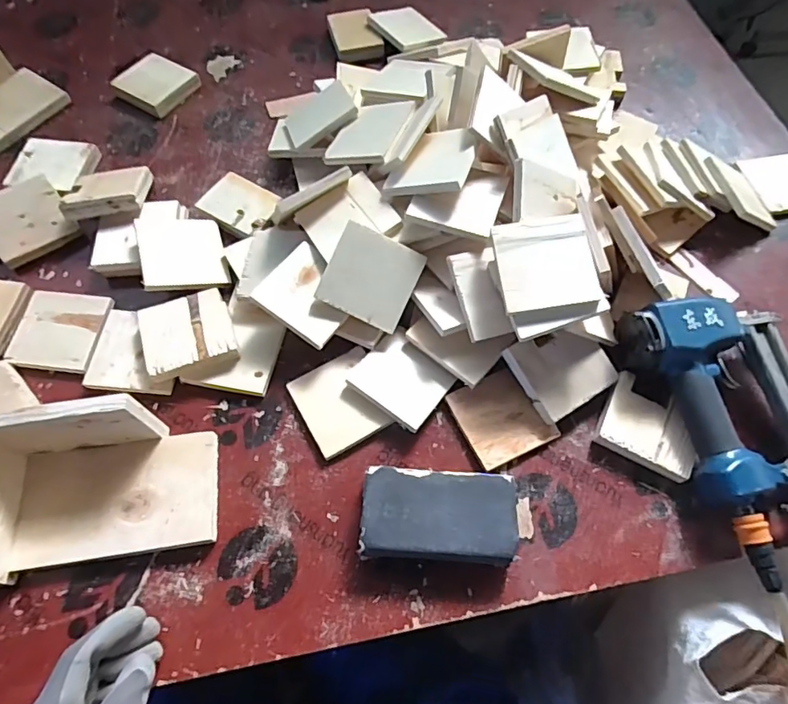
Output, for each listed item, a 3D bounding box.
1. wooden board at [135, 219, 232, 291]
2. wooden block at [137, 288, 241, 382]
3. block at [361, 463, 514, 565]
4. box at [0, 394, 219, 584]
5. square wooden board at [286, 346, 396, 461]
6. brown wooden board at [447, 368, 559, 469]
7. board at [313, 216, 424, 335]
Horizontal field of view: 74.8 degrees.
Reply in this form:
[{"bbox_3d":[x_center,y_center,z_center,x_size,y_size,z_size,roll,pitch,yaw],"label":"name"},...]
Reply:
[{"bbox_3d":[-0.242,-0.114,0.590,0.089,0.007,0.101,-5,62,-26],"label":"wooden board"},{"bbox_3d":[-0.216,-0.018,0.545,0.090,0.021,0.085,-17,66,-8],"label":"wooden block"},{"bbox_3d":[0.040,0.149,0.470,0.134,0.038,0.076,3,65,1],"label":"block"},{"bbox_3d":[-0.265,0.114,0.452,0.192,0.094,0.127,-10,65,-6],"label":"box"},{"bbox_3d":[-0.053,0.051,0.530,0.084,0.011,0.091,-28,68,-12],"label":"square wooden board"},{"bbox_3d":[0.108,0.067,0.527,0.083,0.013,0.085,-24,67,-11],"label":"brown wooden board"},{"bbox_3d":[-0.023,-0.077,0.533,0.089,0.004,0.087,25,90,-8],"label":"board"}]

